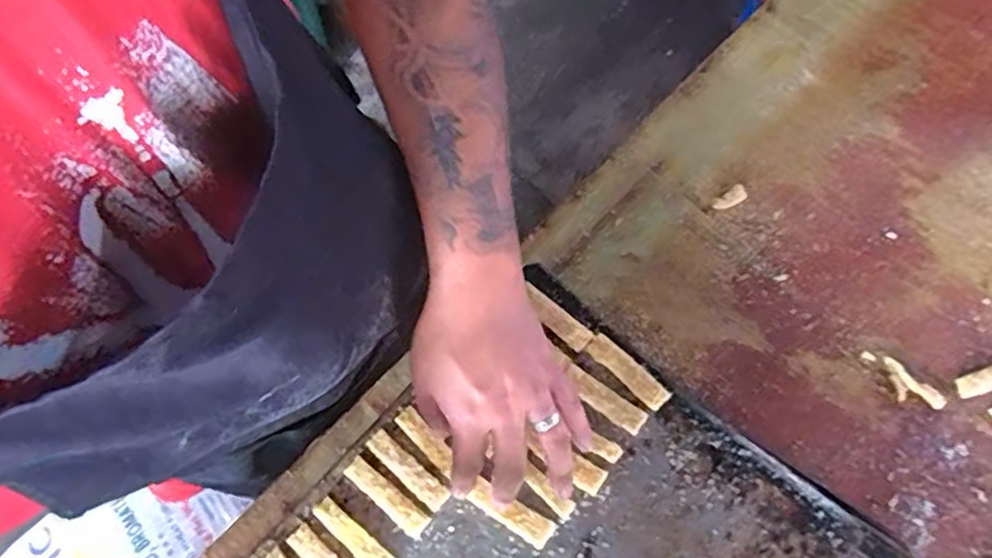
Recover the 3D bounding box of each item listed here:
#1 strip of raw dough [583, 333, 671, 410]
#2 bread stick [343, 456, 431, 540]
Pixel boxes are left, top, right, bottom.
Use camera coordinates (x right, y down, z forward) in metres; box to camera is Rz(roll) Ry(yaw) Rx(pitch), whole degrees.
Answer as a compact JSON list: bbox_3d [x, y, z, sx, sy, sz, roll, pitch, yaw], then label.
[{"bbox_3d":[0.105,0.074,0.509,0.073,0.006,0.020,41,76,15],"label":"strip of raw dough"},{"bbox_3d":[-0.084,0.165,0.485,0.073,0.007,0.020,39,75,14],"label":"bread stick"}]

